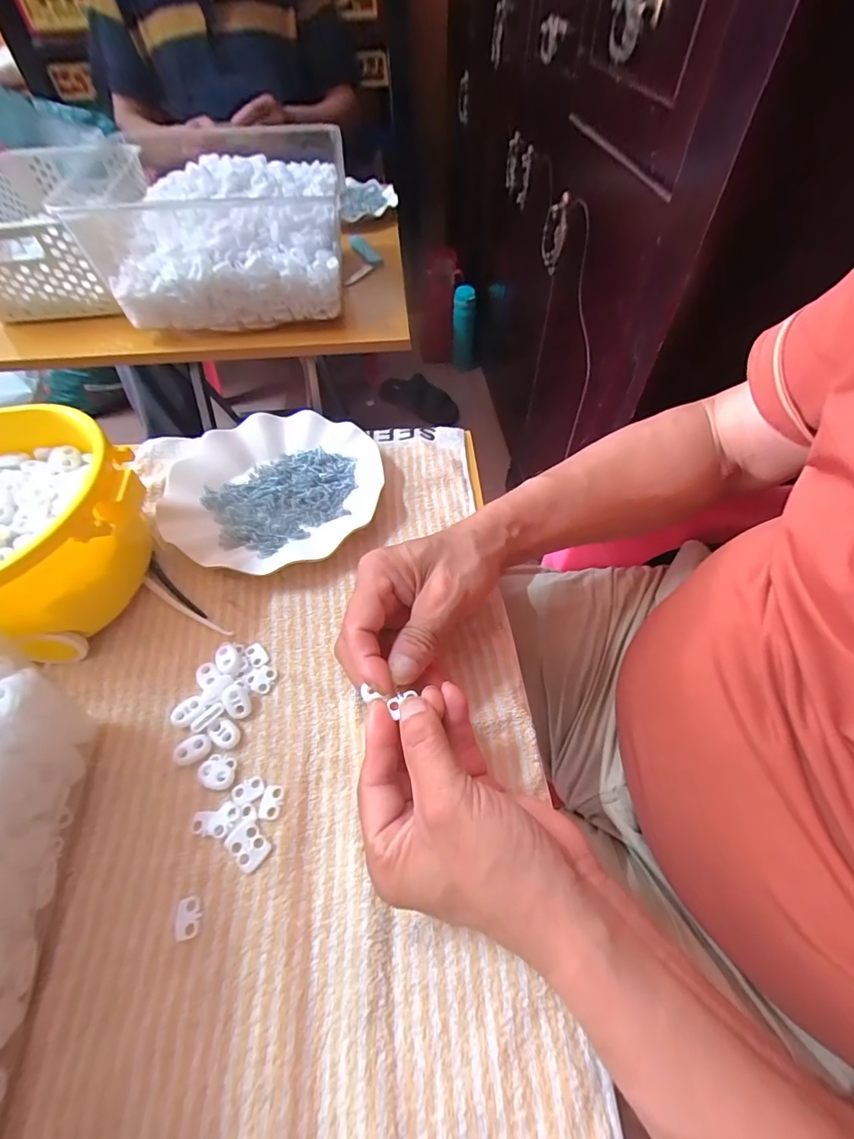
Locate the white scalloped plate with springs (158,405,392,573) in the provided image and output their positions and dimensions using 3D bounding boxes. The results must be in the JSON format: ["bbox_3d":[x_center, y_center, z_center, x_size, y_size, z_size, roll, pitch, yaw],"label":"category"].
[{"bbox_3d":[-0.135,-0.074,0.406,0.182,0.027,0.167,-1,55,1],"label":"white scalloped plate with springs"}]

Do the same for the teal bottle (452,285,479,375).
[{"bbox_3d":[0.113,-0.700,1.358,0.075,0.250,0.055,4,55,4],"label":"teal bottle"}]

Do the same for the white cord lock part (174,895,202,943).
[{"bbox_3d":[-0.125,0.183,0.241,0.012,0.004,0.018,-8,55,-3],"label":"white cord lock part"}]

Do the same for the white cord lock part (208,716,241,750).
[{"bbox_3d":[-0.129,0.104,0.292,0.021,0.004,0.015,25,60,18],"label":"white cord lock part"}]

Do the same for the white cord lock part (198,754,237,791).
[{"bbox_3d":[-0.128,0.123,0.280,0.021,0.005,0.019,5,56,6],"label":"white cord lock part"}]

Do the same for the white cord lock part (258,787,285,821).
[{"bbox_3d":[-0.092,0.137,0.271,0.013,0.004,0.018,4,56,5],"label":"white cord lock part"}]

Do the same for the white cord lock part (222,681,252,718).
[{"bbox_3d":[-0.125,0.085,0.302,0.015,0.010,0.023,-25,58,-14],"label":"white cord lock part"}]

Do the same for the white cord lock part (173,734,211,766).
[{"bbox_3d":[-0.147,0.113,0.287,0.022,0.005,0.015,-24,58,-14],"label":"white cord lock part"}]

